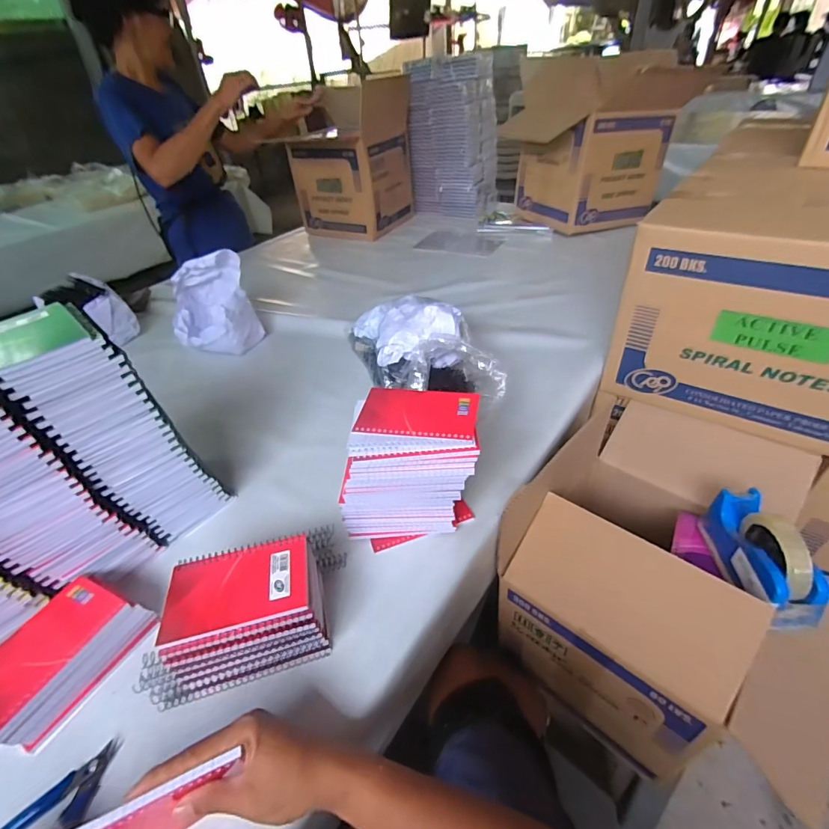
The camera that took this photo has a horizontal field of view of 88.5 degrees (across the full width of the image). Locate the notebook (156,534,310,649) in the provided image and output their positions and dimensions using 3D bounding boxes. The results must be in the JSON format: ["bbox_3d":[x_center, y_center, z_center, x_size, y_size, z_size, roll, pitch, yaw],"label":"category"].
[{"bbox_3d":[-0.168,0.163,0.407,0.130,0.009,0.084,-11,40,-7],"label":"notebook"}]

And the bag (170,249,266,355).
[{"bbox_3d":[-0.436,-0.234,0.908,0.168,0.158,0.190,-21,43,-18],"label":"bag"}]

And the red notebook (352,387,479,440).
[{"bbox_3d":[0.004,-0.003,0.475,0.128,0.004,0.077,4,41,11],"label":"red notebook"}]

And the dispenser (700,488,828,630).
[{"bbox_3d":[0.436,0.167,0.533,0.058,0.107,0.160,1,40,7],"label":"dispenser"}]

